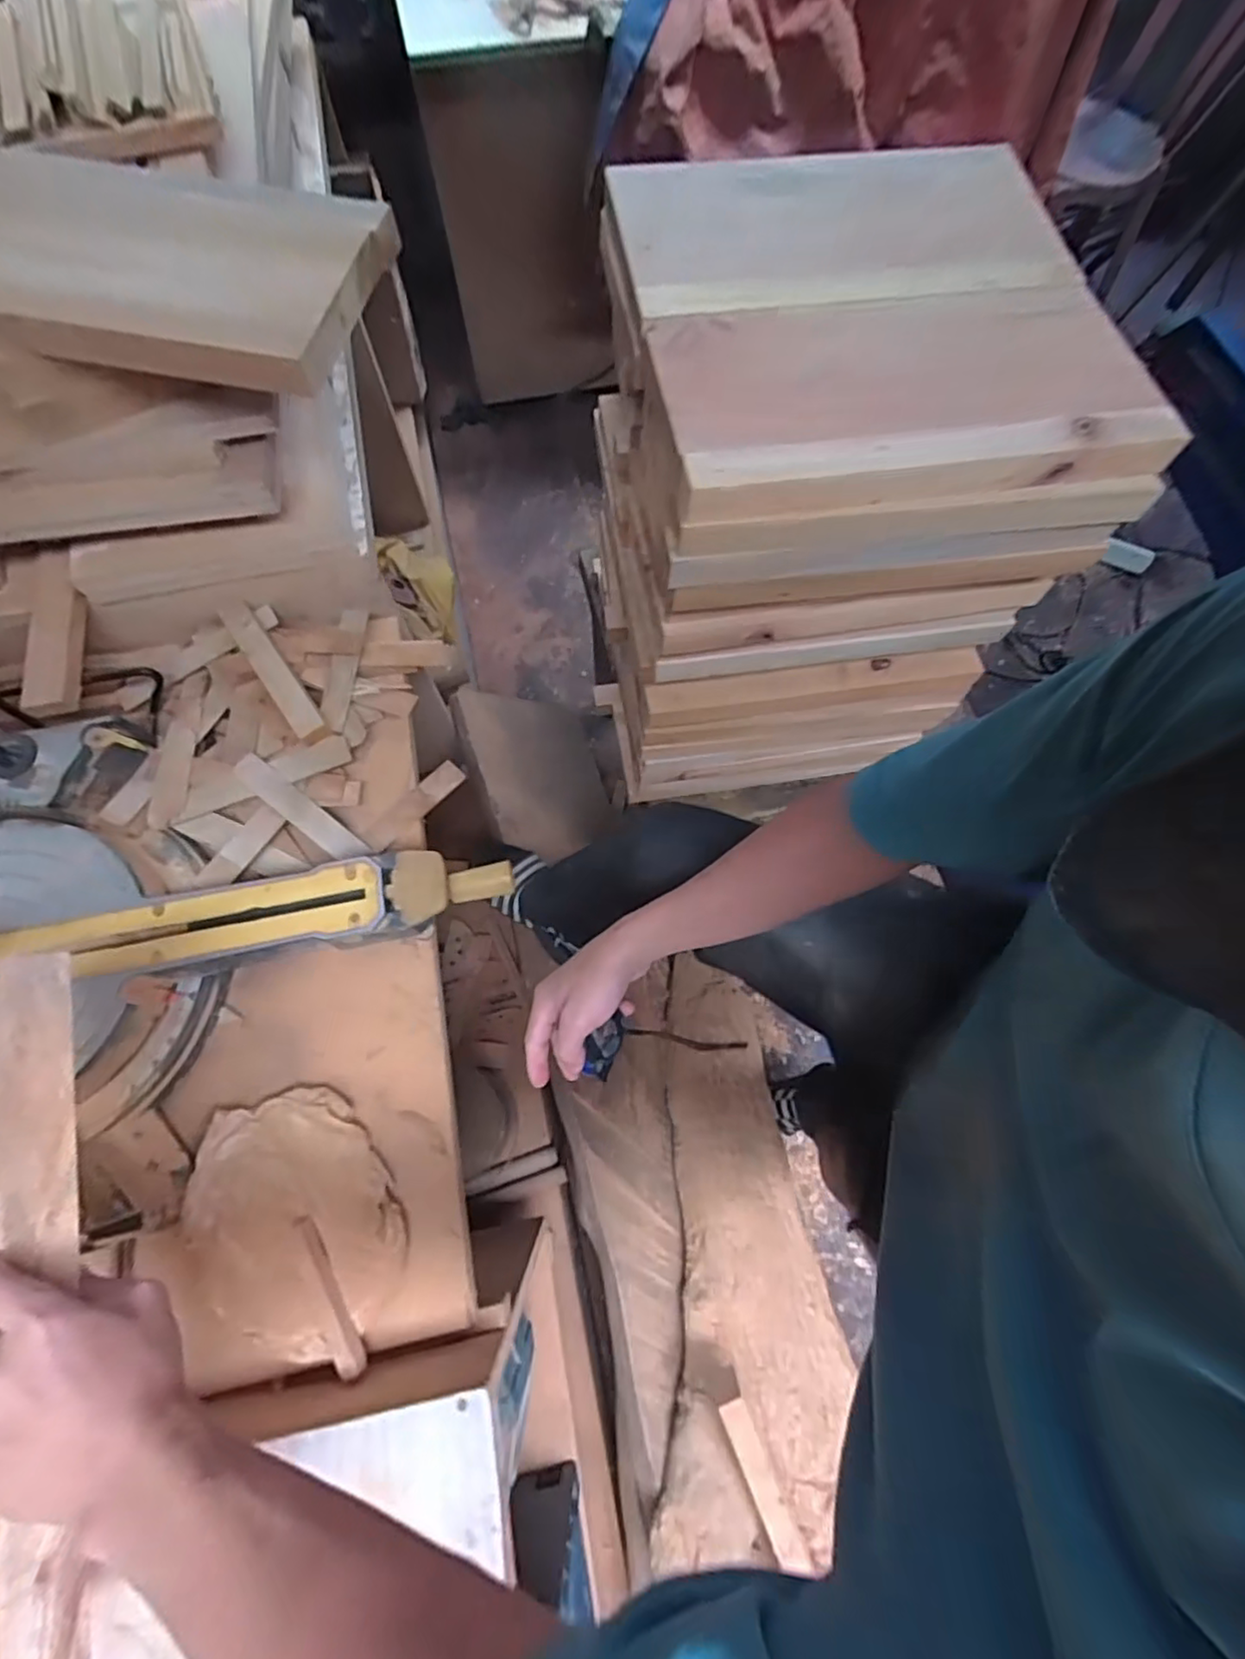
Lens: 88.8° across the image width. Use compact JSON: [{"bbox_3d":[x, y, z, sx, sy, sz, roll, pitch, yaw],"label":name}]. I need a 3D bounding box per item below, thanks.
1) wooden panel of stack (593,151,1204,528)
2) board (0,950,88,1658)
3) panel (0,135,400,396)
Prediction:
[{"bbox_3d":[0.230,-0.489,0.590,0.435,0.037,0.424,-9,71,-4],"label":"wooden panel of stack"},{"bbox_3d":[-0.316,0.272,0.336,0.013,0.047,0.413,-26,71,35],"label":"board"},{"bbox_3d":[-0.515,-0.537,0.580,0.573,0.036,0.254,14,71,5],"label":"panel"}]

